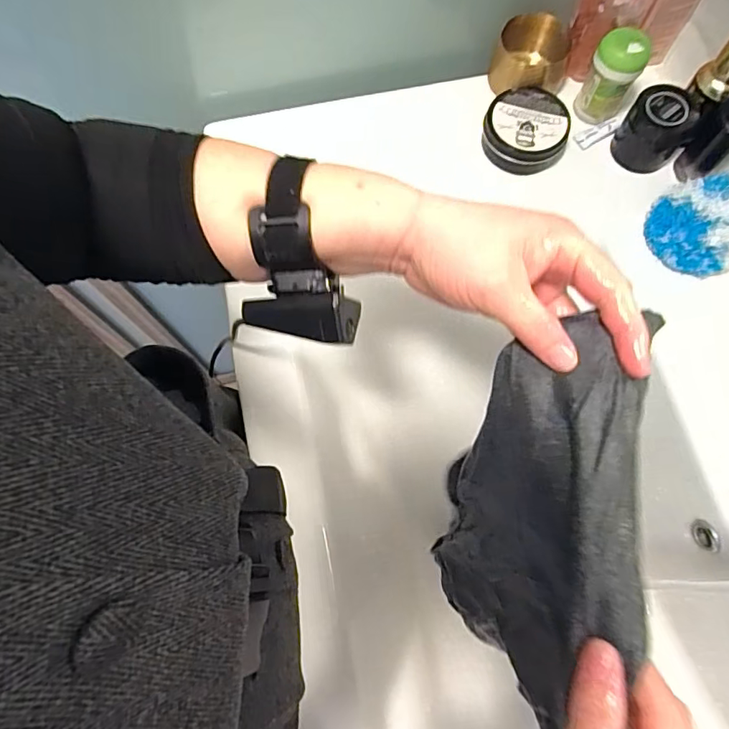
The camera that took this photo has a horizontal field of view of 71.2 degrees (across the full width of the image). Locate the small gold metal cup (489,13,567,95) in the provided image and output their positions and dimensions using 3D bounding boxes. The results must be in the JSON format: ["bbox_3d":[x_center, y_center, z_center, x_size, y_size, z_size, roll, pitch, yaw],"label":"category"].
[{"bbox_3d":[0.173,-0.317,0.528,0.076,0.049,0.071,0,71,0],"label":"small gold metal cup"}]

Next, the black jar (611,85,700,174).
[{"bbox_3d":[0.287,-0.231,0.503,0.056,0.059,0.056,0,71,0],"label":"black jar"}]

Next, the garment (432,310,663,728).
[{"bbox_3d":[0.097,0.106,0.342,0.065,0.231,0.189,7,71,3],"label":"garment"}]

